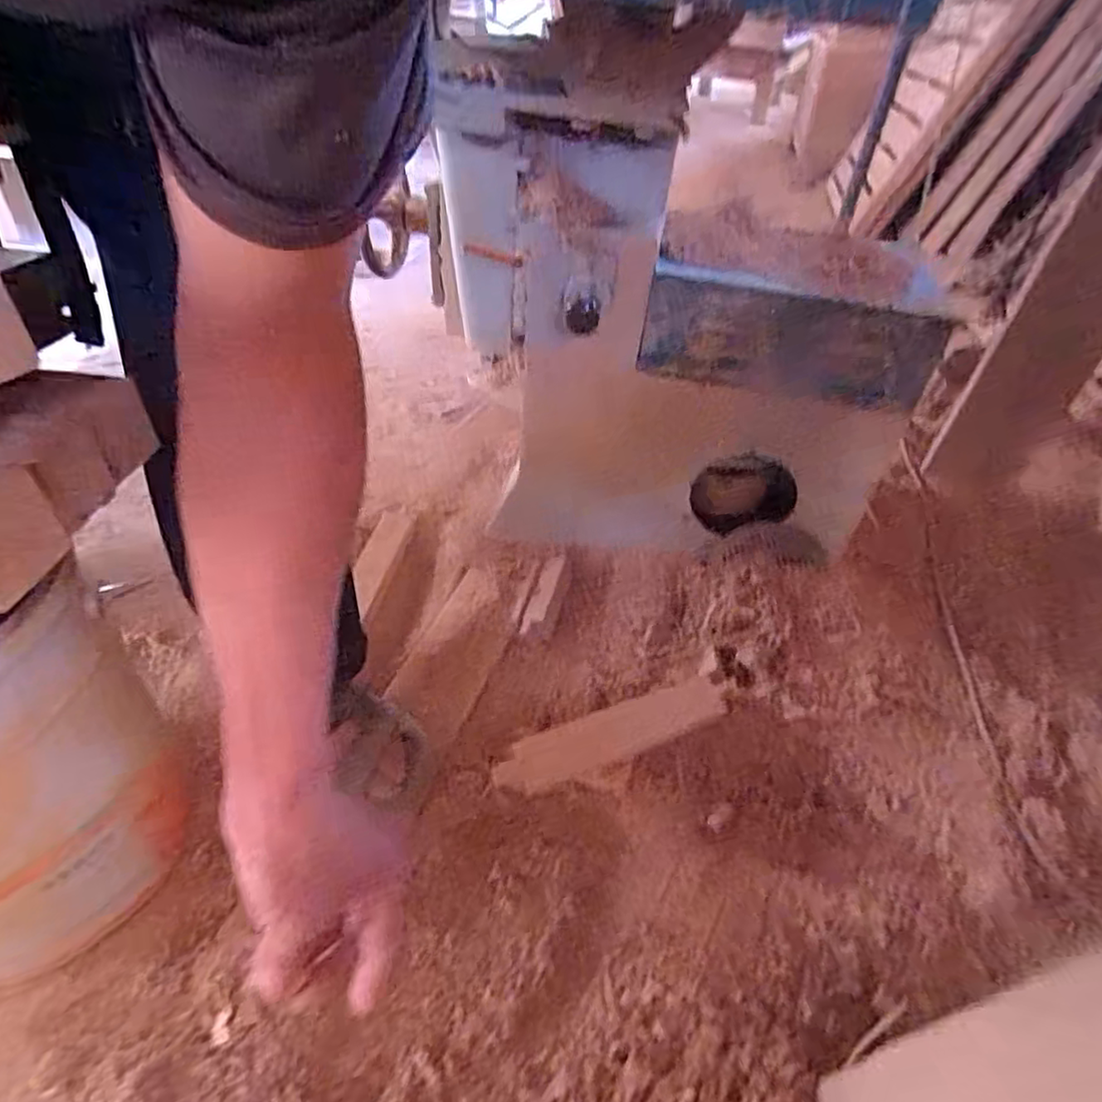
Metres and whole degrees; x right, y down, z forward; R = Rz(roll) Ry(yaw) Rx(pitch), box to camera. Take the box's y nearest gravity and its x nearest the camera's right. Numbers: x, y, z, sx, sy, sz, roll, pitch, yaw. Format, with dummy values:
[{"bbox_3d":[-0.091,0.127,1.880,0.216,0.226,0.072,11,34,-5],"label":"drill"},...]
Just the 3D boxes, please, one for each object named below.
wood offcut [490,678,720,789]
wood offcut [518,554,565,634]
[{"bbox_3d":[0.072,0.209,0.758,0.294,0.016,0.063,-15,46,-21],"label":"wood offcut"},{"bbox_3d":[-0.013,0.061,0.901,0.029,0.013,0.139,11,48,11],"label":"wood offcut"}]

